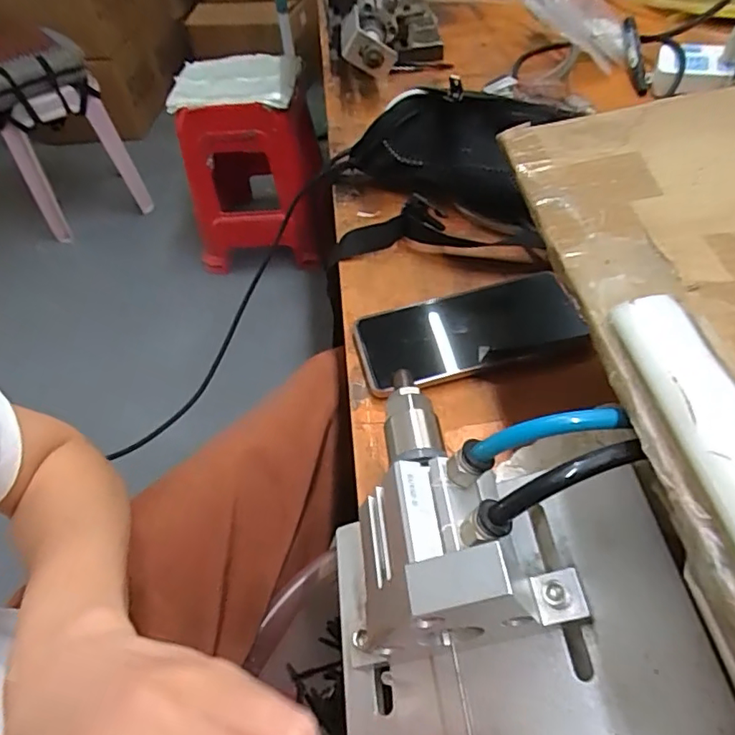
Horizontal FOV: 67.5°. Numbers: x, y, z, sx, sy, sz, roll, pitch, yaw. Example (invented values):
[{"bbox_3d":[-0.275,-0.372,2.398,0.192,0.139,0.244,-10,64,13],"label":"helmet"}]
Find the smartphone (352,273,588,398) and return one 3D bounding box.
[{"bbox_3d":[0.073,-0.028,0.410,0.160,0.014,0.077,-14,55,-4],"label":"smartphone"}]

